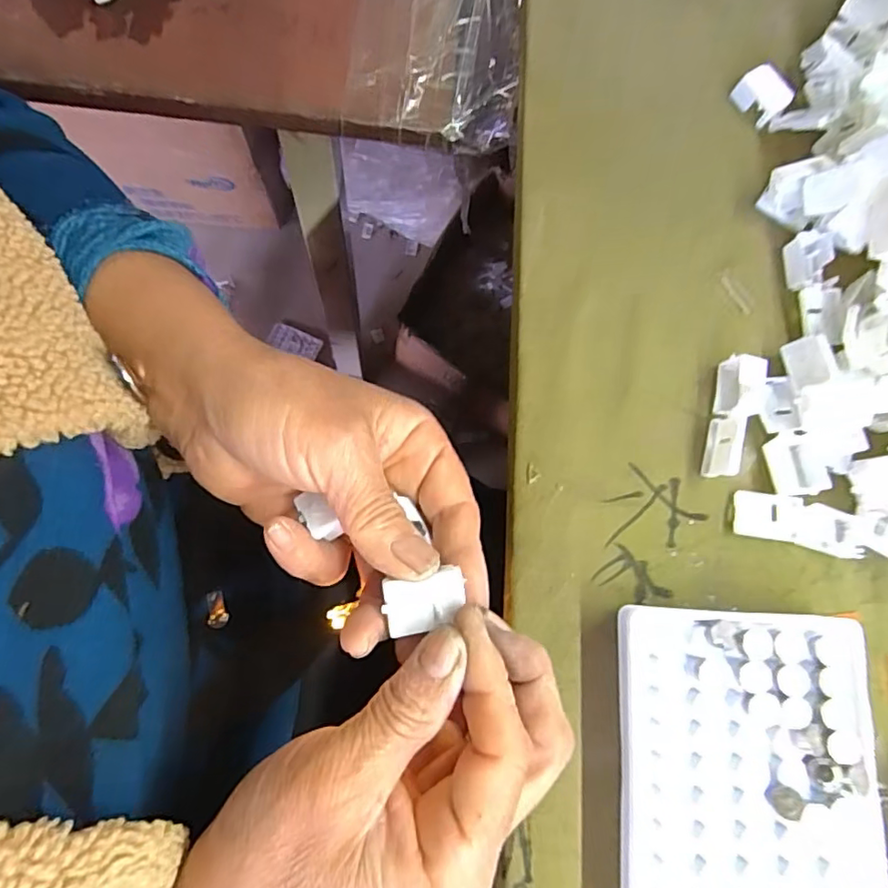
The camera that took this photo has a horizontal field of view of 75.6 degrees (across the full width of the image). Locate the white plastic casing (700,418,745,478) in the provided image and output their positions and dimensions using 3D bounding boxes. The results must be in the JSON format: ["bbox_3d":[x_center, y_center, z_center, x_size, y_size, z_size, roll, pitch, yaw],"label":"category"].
[{"bbox_3d":[0.125,0.001,0.254,0.012,0.012,0.028,16,77,-1],"label":"white plastic casing"}]

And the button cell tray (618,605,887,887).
[{"bbox_3d":[0.115,0.131,0.218,0.096,0.021,0.128,4,78,-4],"label":"button cell tray"}]

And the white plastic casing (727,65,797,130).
[{"bbox_3d":[0.166,-0.182,0.296,0.025,0.012,0.025,-39,84,-11],"label":"white plastic casing"}]

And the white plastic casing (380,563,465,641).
[{"bbox_3d":[-0.007,0.053,0.191,0.026,0.006,0.017,-16,77,-5],"label":"white plastic casing"}]

